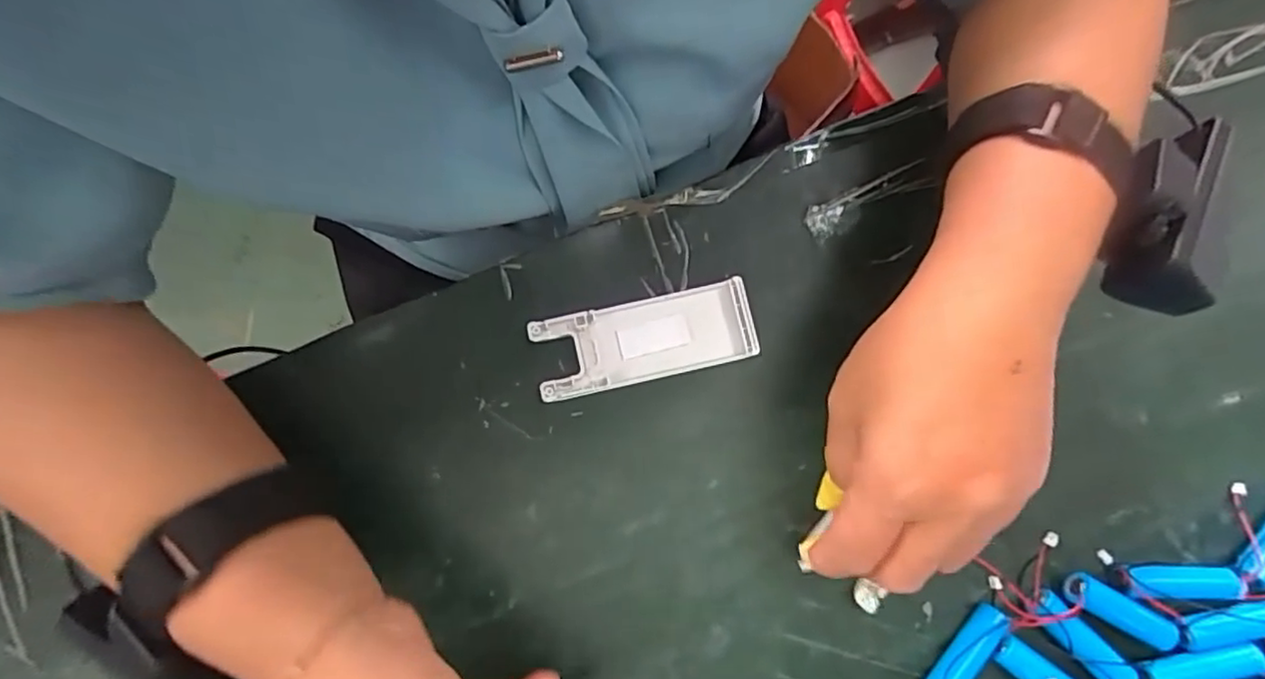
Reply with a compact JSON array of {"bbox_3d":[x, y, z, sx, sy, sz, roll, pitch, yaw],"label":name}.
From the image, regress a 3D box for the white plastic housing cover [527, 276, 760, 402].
[{"bbox_3d":[0.006,0.000,0.320,0.104,0.011,0.039,-13,79,-3],"label":"white plastic housing cover"}]

